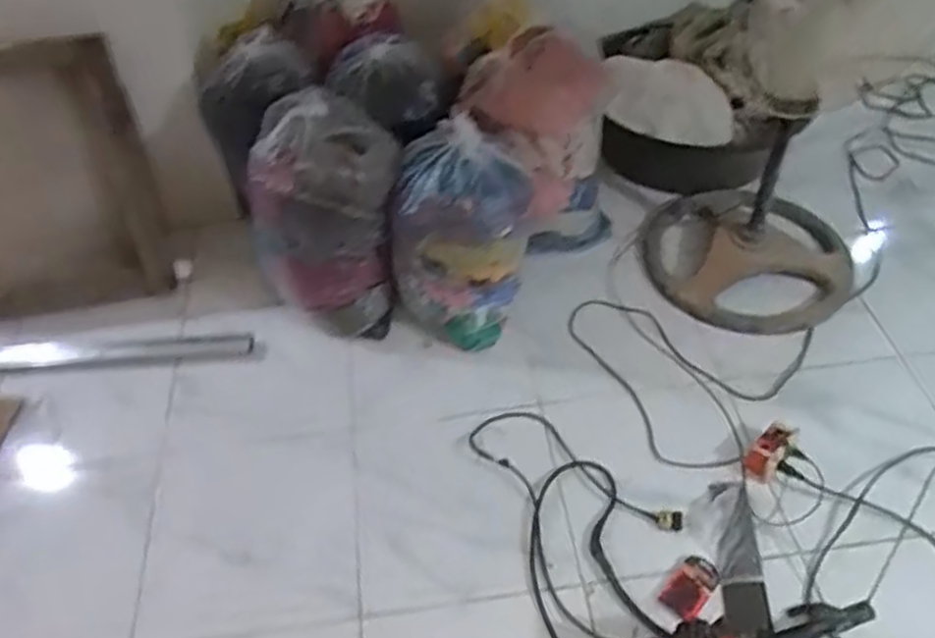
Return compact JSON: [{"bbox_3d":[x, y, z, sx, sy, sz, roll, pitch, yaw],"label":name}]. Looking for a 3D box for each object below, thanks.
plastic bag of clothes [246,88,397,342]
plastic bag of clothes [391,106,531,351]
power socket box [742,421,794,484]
[{"bbox_3d":[-0.286,-0.225,1.659,0.289,0.465,0.261,8,49,8],"label":"plastic bag of clothes"},{"bbox_3d":[-0.003,-0.169,1.629,0.248,0.438,0.210,19,51,17],"label":"plastic bag of clothes"},{"bbox_3d":[0.592,0.257,1.494,0.062,0.070,0.102,28,55,24],"label":"power socket box"}]

